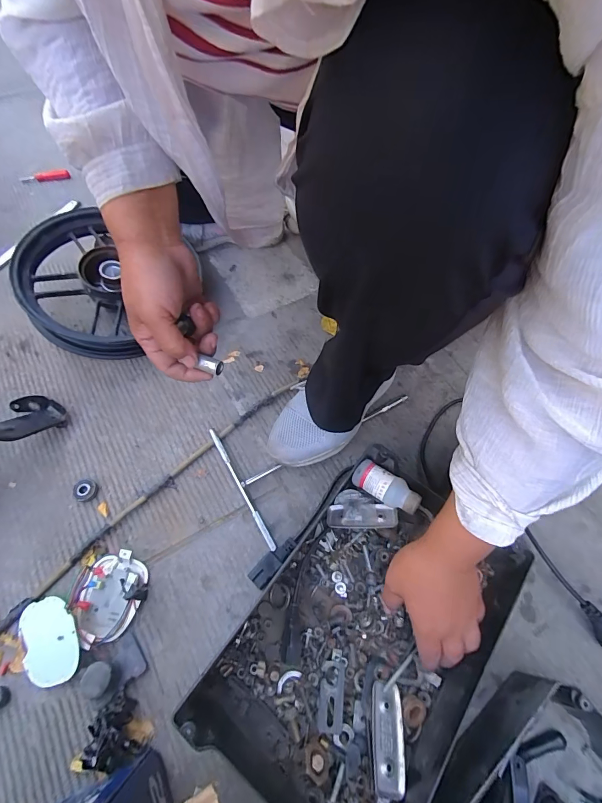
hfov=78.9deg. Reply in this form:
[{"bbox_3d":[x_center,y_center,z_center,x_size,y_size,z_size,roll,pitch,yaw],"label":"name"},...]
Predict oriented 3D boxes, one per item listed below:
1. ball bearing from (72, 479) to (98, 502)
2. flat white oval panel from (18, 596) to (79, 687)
[{"bbox_3d":[-0.281,0.114,0.474,0.032,0.010,0.027,26,64,11],"label":"ball bearing"},{"bbox_3d":[-0.269,0.255,0.389,0.070,0.004,0.083,-26,75,10],"label":"flat white oval panel"}]

